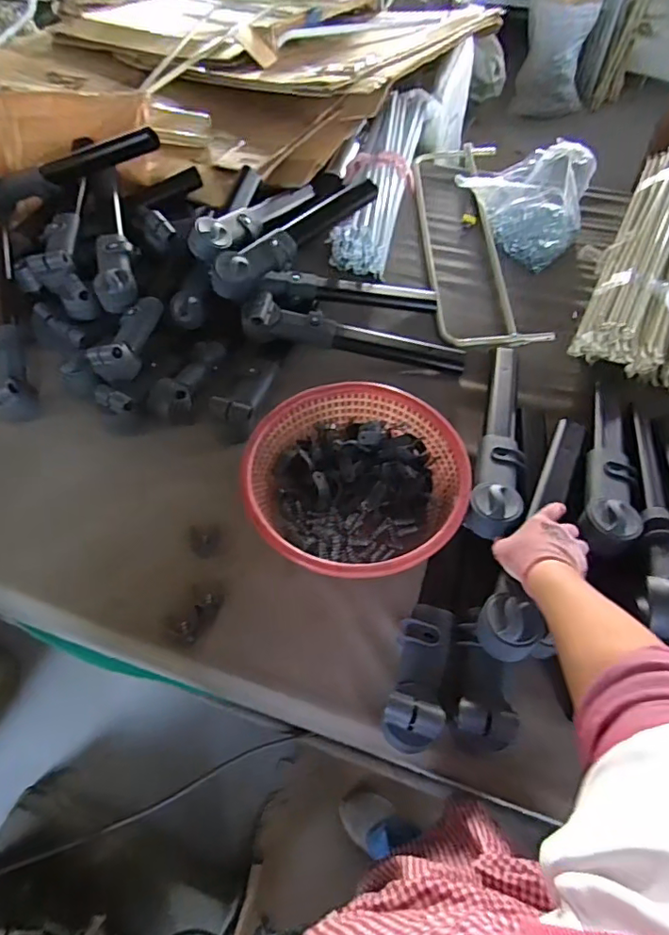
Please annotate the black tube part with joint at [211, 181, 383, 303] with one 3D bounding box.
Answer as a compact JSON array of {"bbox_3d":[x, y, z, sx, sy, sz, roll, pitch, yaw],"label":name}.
[{"bbox_3d":[-0.058,-0.422,0.955,0.075,0.053,0.392,37,66,22],"label":"black tube part with joint"}]

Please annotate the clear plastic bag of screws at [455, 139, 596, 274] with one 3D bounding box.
[{"bbox_3d":[0.414,-0.563,1.092,0.197,0.131,0.283,-21,59,-12],"label":"clear plastic bag of screws"}]

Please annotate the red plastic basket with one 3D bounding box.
[{"bbox_3d":[0.030,0.022,0.744,0.288,0.089,0.299,-1,58,1],"label":"red plastic basket"}]

